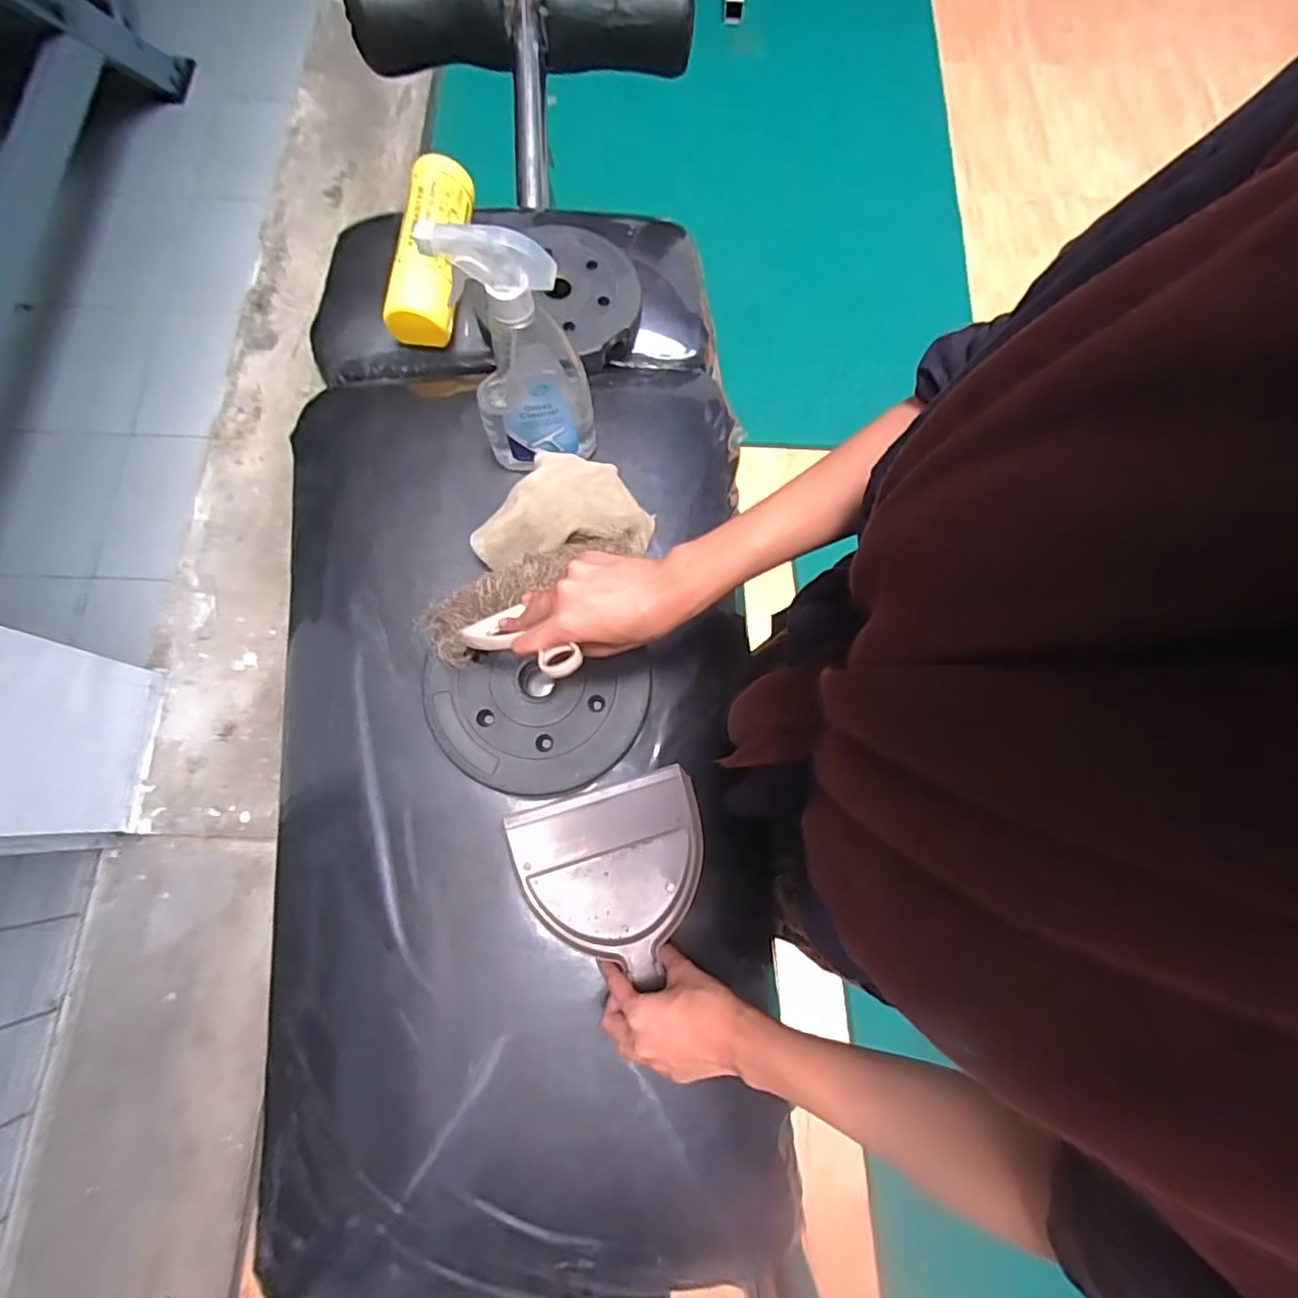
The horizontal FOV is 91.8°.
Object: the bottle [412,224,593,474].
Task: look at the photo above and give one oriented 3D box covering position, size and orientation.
[{"bbox_3d":[-0.096,-0.225,0.482,0.092,0.209,0.058,-12,74,-5],"label":"bottle"}]

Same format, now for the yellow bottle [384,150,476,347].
[{"bbox_3d":[-0.218,-0.401,0.634,0.076,0.070,0.166,7,74,0],"label":"yellow bottle"}]

